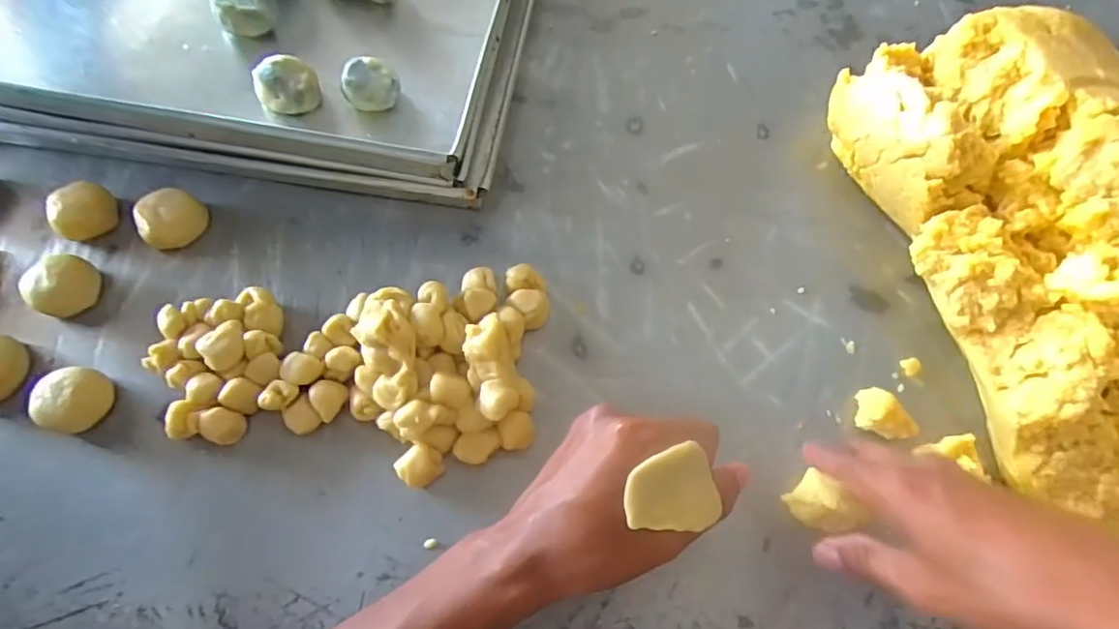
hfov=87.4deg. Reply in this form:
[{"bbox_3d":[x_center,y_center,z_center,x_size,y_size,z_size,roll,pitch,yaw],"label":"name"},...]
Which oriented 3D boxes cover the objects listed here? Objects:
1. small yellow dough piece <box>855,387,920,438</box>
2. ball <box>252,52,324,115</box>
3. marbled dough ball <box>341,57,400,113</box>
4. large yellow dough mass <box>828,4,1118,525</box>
[{"bbox_3d":[0.192,0.061,0.350,0.023,0.022,0.035,-28,69,-14],"label":"small yellow dough piece"},{"bbox_3d":[-0.184,-0.152,0.399,0.038,0.033,0.037,1,65,-2],"label":"ball"},{"bbox_3d":[-0.129,-0.155,0.404,0.036,0.029,0.034,1,65,-2],"label":"marbled dough ball"},{"bbox_3d":[0.330,-0.048,0.355,0.204,0.113,0.348,-8,65,-6],"label":"large yellow dough mass"}]

